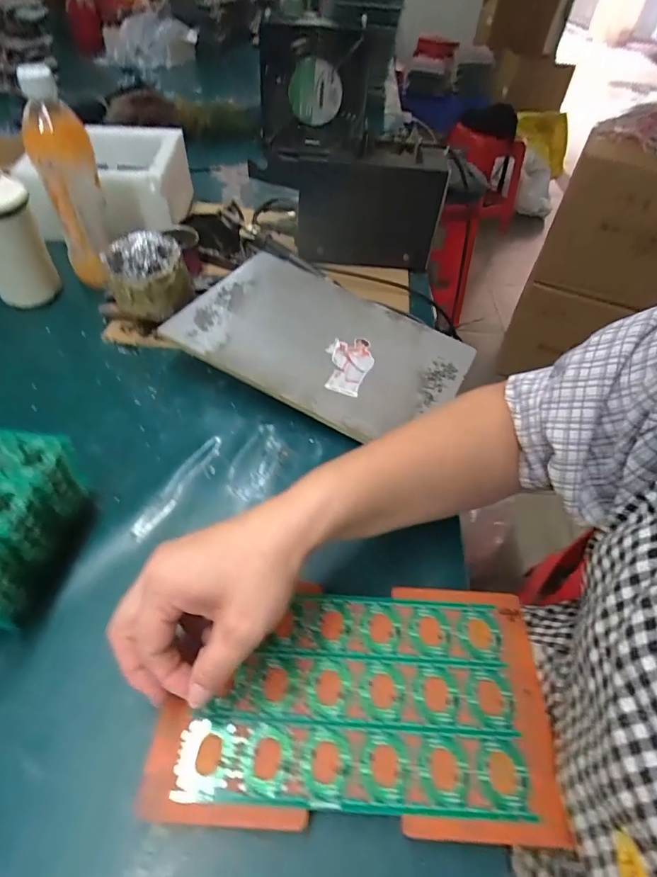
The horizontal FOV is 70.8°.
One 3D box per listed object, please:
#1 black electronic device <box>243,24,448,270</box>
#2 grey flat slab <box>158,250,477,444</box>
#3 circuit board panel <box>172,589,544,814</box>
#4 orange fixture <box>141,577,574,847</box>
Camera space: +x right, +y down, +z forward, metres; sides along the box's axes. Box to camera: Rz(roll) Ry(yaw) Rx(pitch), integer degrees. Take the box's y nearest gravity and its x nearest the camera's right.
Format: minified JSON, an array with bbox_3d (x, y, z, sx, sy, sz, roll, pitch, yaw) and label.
[{"bbox_3d":[0.031,-0.356,0.585,0.225,0.239,0.103,0,49,-1],"label":"black electronic device"},{"bbox_3d":[0.001,-0.110,0.511,0.288,0.012,0.203,27,52,11],"label":"grey flat slab"},{"bbox_3d":[0.018,0.160,0.294,0.197,0.004,0.118,3,48,0],"label":"circuit board panel"},{"bbox_3d":[0.019,0.160,0.294,0.230,0.008,0.136,3,49,1],"label":"orange fixture"}]

